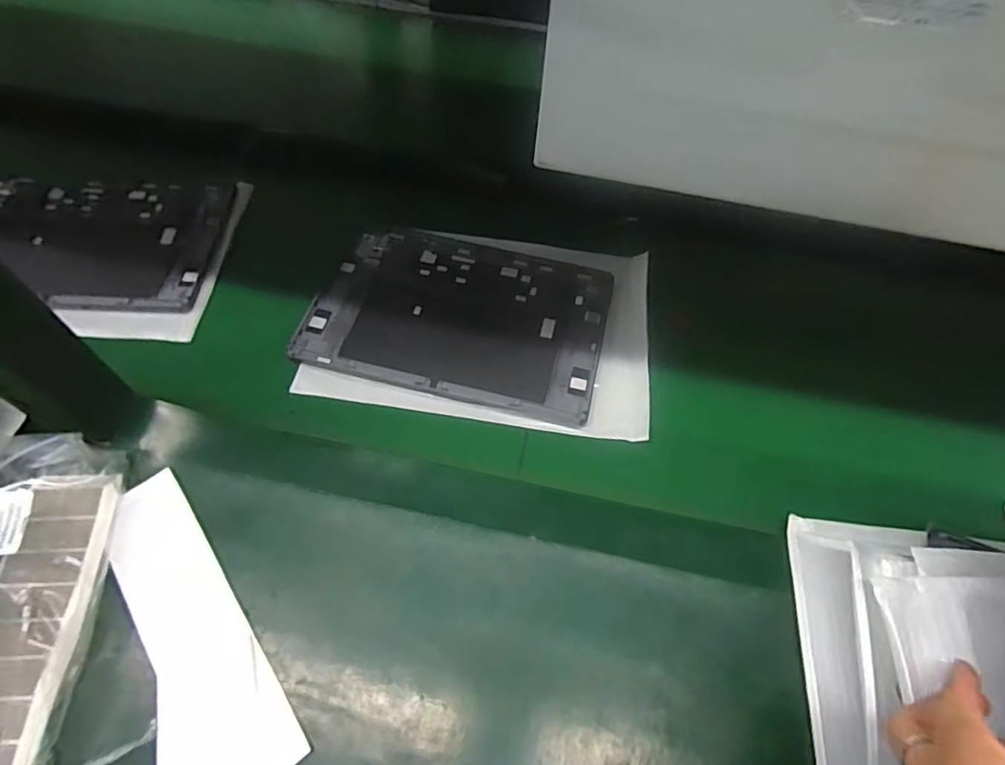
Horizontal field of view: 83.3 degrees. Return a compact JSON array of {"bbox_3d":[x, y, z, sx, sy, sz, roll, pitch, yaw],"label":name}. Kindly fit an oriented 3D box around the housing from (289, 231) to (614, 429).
[{"bbox_3d":[-0.036,-0.061,0.502,0.248,0.008,0.174,13,58,7],"label":"housing"}]

